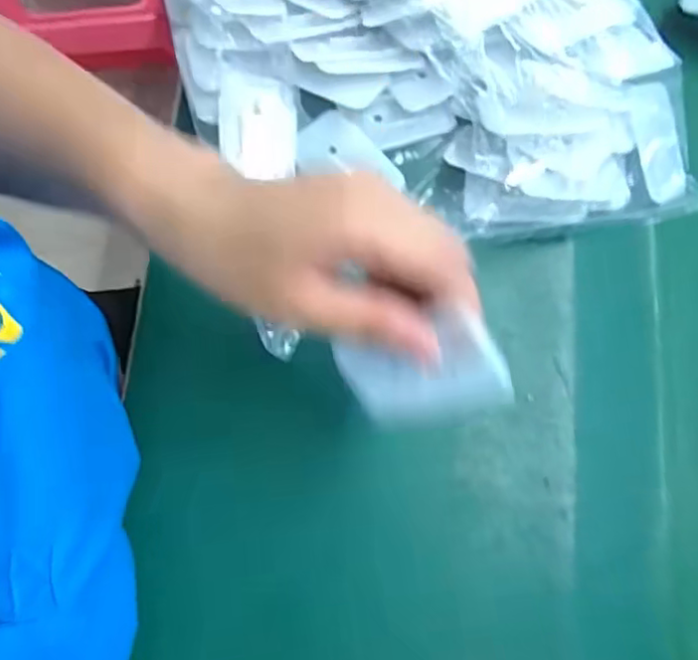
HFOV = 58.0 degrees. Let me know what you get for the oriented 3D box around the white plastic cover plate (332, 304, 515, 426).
[{"bbox_3d":[0.028,0.017,0.259,0.052,0.068,0.006,50,41,-25],"label":"white plastic cover plate"}]

